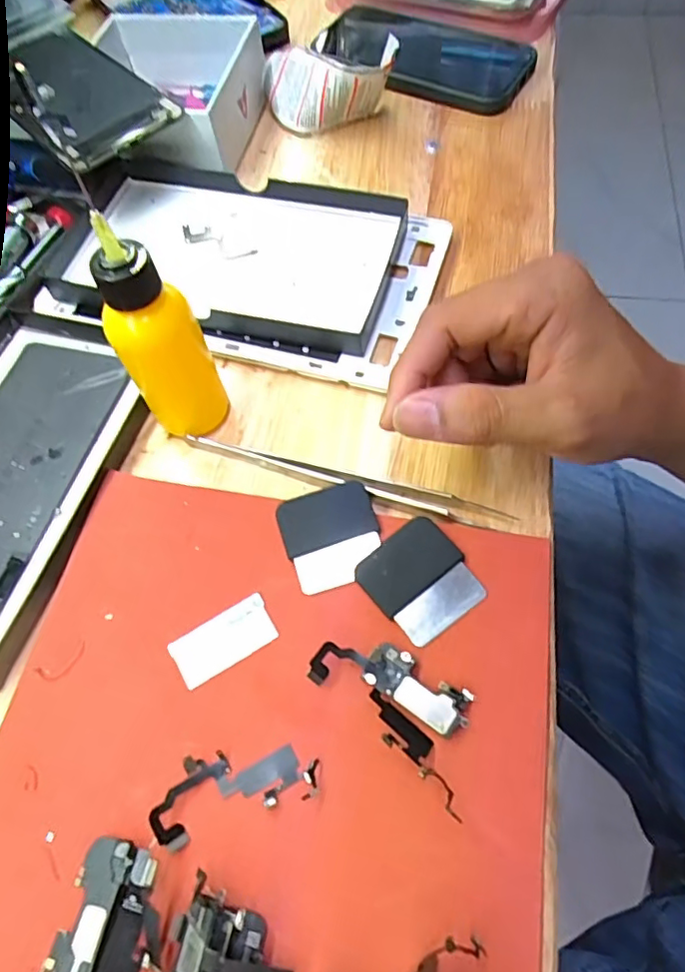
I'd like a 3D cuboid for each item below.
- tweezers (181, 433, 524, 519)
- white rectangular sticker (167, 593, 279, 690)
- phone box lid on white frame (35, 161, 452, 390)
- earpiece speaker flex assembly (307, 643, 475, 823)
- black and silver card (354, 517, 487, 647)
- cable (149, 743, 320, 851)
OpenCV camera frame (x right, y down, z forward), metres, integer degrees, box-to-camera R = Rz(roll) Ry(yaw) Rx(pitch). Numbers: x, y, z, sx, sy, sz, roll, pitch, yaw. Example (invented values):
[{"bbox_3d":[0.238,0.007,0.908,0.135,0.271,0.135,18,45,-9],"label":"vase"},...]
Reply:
[{"bbox_3d":[0.001,-0.005,0.258,0.145,0.004,0.013,13,64,9],"label":"tweezers"},{"bbox_3d":[-0.046,0.059,0.226,0.039,0.004,0.020,-29,65,-12],"label":"white rectangular sticker"},{"bbox_3d":[-0.058,-0.121,0.314,0.206,0.016,0.111,12,64,9],"label":"phone box lid on white frame"},{"bbox_3d":[0.020,0.077,0.210,0.065,0.008,0.034,34,69,18],"label":"earpiece speaker flex assembly"},{"bbox_3d":[0.031,0.037,0.233,0.040,0.004,0.041,-38,67,-16],"label":"black and silver card"},{"bbox_3d":[-0.037,0.102,0.201,0.055,0.006,0.024,-18,63,-7],"label":"cable"}]

